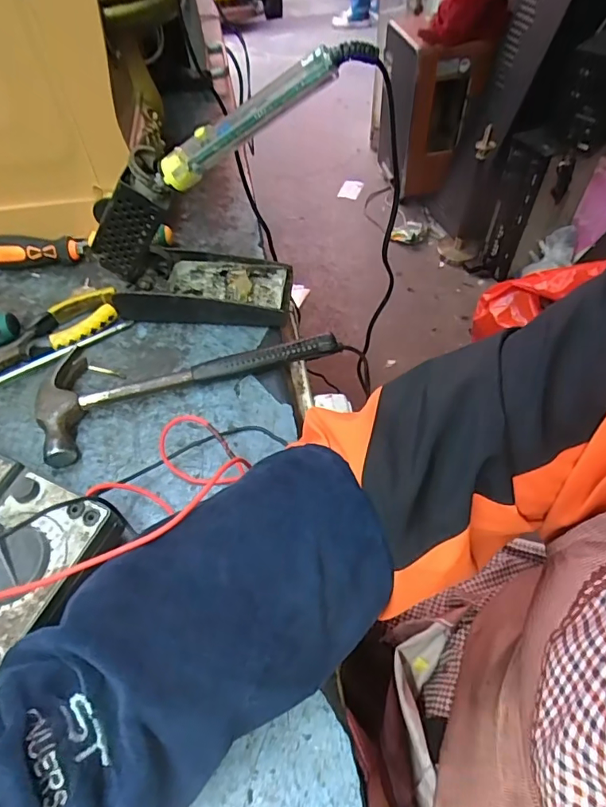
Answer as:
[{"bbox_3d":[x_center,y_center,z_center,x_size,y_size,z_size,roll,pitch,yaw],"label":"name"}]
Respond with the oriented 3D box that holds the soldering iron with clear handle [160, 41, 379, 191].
[{"bbox_3d":[-0.031,-0.205,0.342,0.167,0.023,0.025,-21,50,24],"label":"soldering iron with clear handle"}]

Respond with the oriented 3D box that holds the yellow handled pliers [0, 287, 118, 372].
[{"bbox_3d":[-0.241,-0.060,0.447,0.150,0.019,0.050,-33,60,-20],"label":"yellow handled pliers"}]

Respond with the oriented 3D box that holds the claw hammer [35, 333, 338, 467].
[{"bbox_3d":[-0.102,-0.040,0.423,0.245,0.027,0.111,-21,57,-13],"label":"claw hammer"}]

